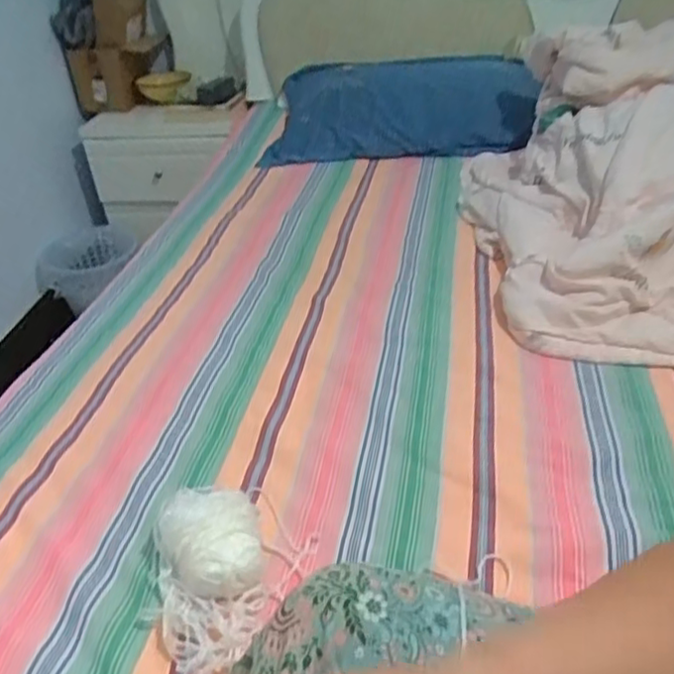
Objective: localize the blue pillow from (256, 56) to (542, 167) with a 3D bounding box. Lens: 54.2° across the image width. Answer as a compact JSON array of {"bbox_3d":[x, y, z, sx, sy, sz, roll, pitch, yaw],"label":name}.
[{"bbox_3d":[0.153,-0.555,1.578,0.599,0.163,0.349,2,36,9],"label":"blue pillow"}]

